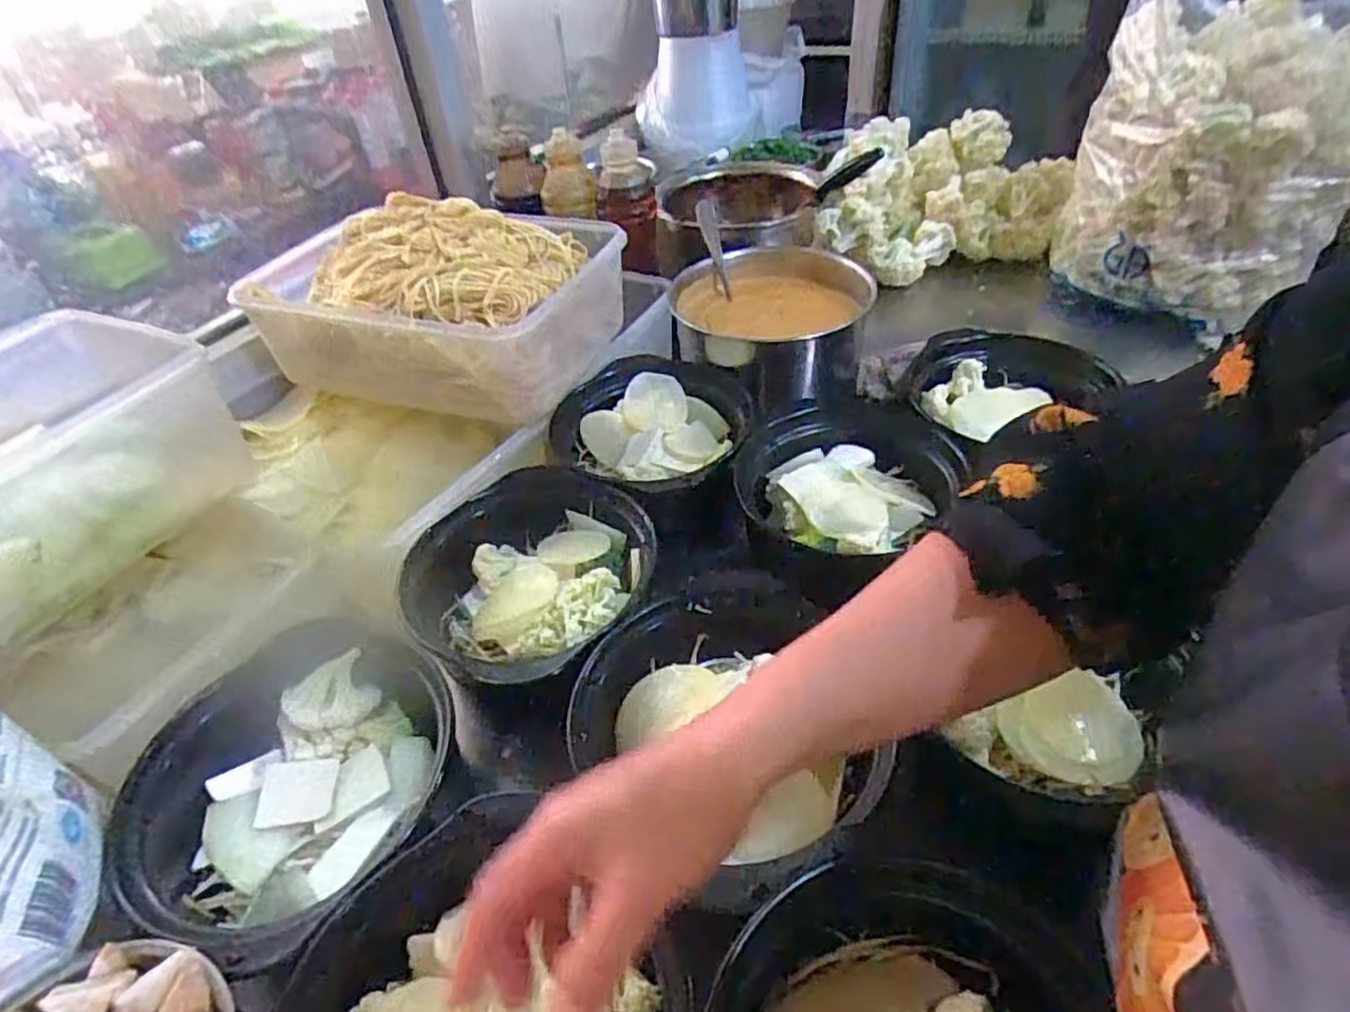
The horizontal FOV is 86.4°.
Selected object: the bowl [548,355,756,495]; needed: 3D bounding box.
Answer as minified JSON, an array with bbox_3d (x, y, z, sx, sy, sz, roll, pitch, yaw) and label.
[{"bbox_3d":[-0.016,-0.067,0.644,0.160,0.062,0.164,-3,43,3],"label":"bowl"}]

